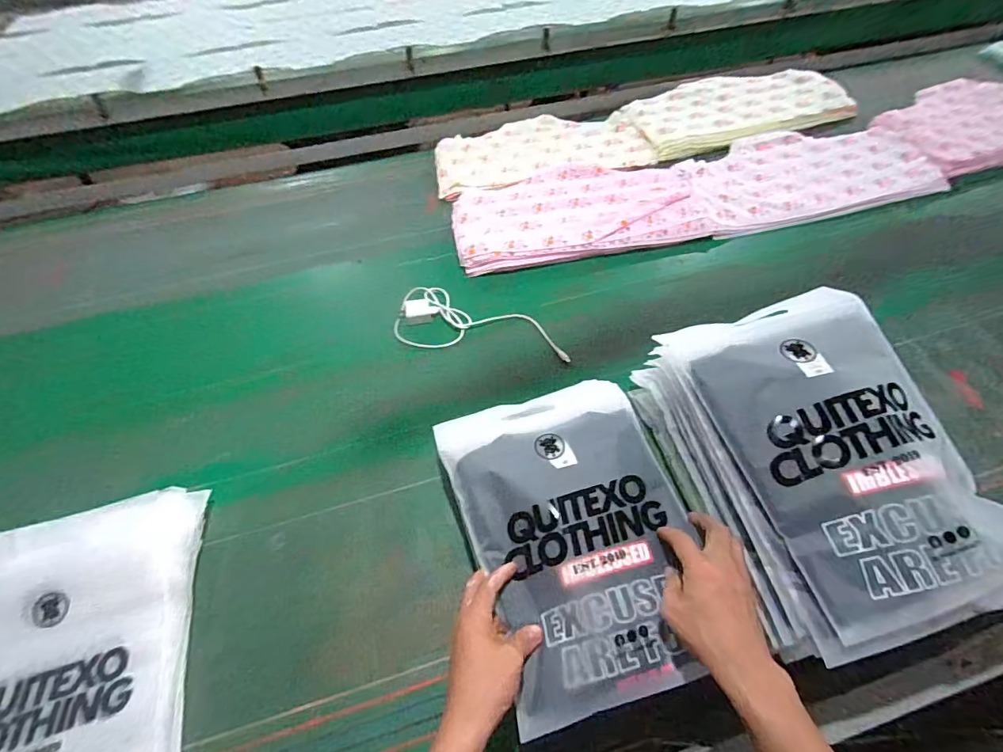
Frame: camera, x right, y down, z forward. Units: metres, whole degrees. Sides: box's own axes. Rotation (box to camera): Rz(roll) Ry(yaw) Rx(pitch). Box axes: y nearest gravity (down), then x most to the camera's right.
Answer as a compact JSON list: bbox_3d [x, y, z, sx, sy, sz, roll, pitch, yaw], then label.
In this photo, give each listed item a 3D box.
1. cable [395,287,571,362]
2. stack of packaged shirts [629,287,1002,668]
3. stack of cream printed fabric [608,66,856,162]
[{"bbox_3d":[-0.032,-0.087,0.774,0.297,0.022,0.110,13,57,11],"label":"cable"},{"bbox_3d":[0.338,0.093,0.517,0.221,0.171,0.342,-12,55,-6],"label":"stack of packaged shirts"},{"bbox_3d":[0.575,-0.657,1.134,0.579,0.030,0.264,-17,56,-9],"label":"stack of cream printed fabric"}]

